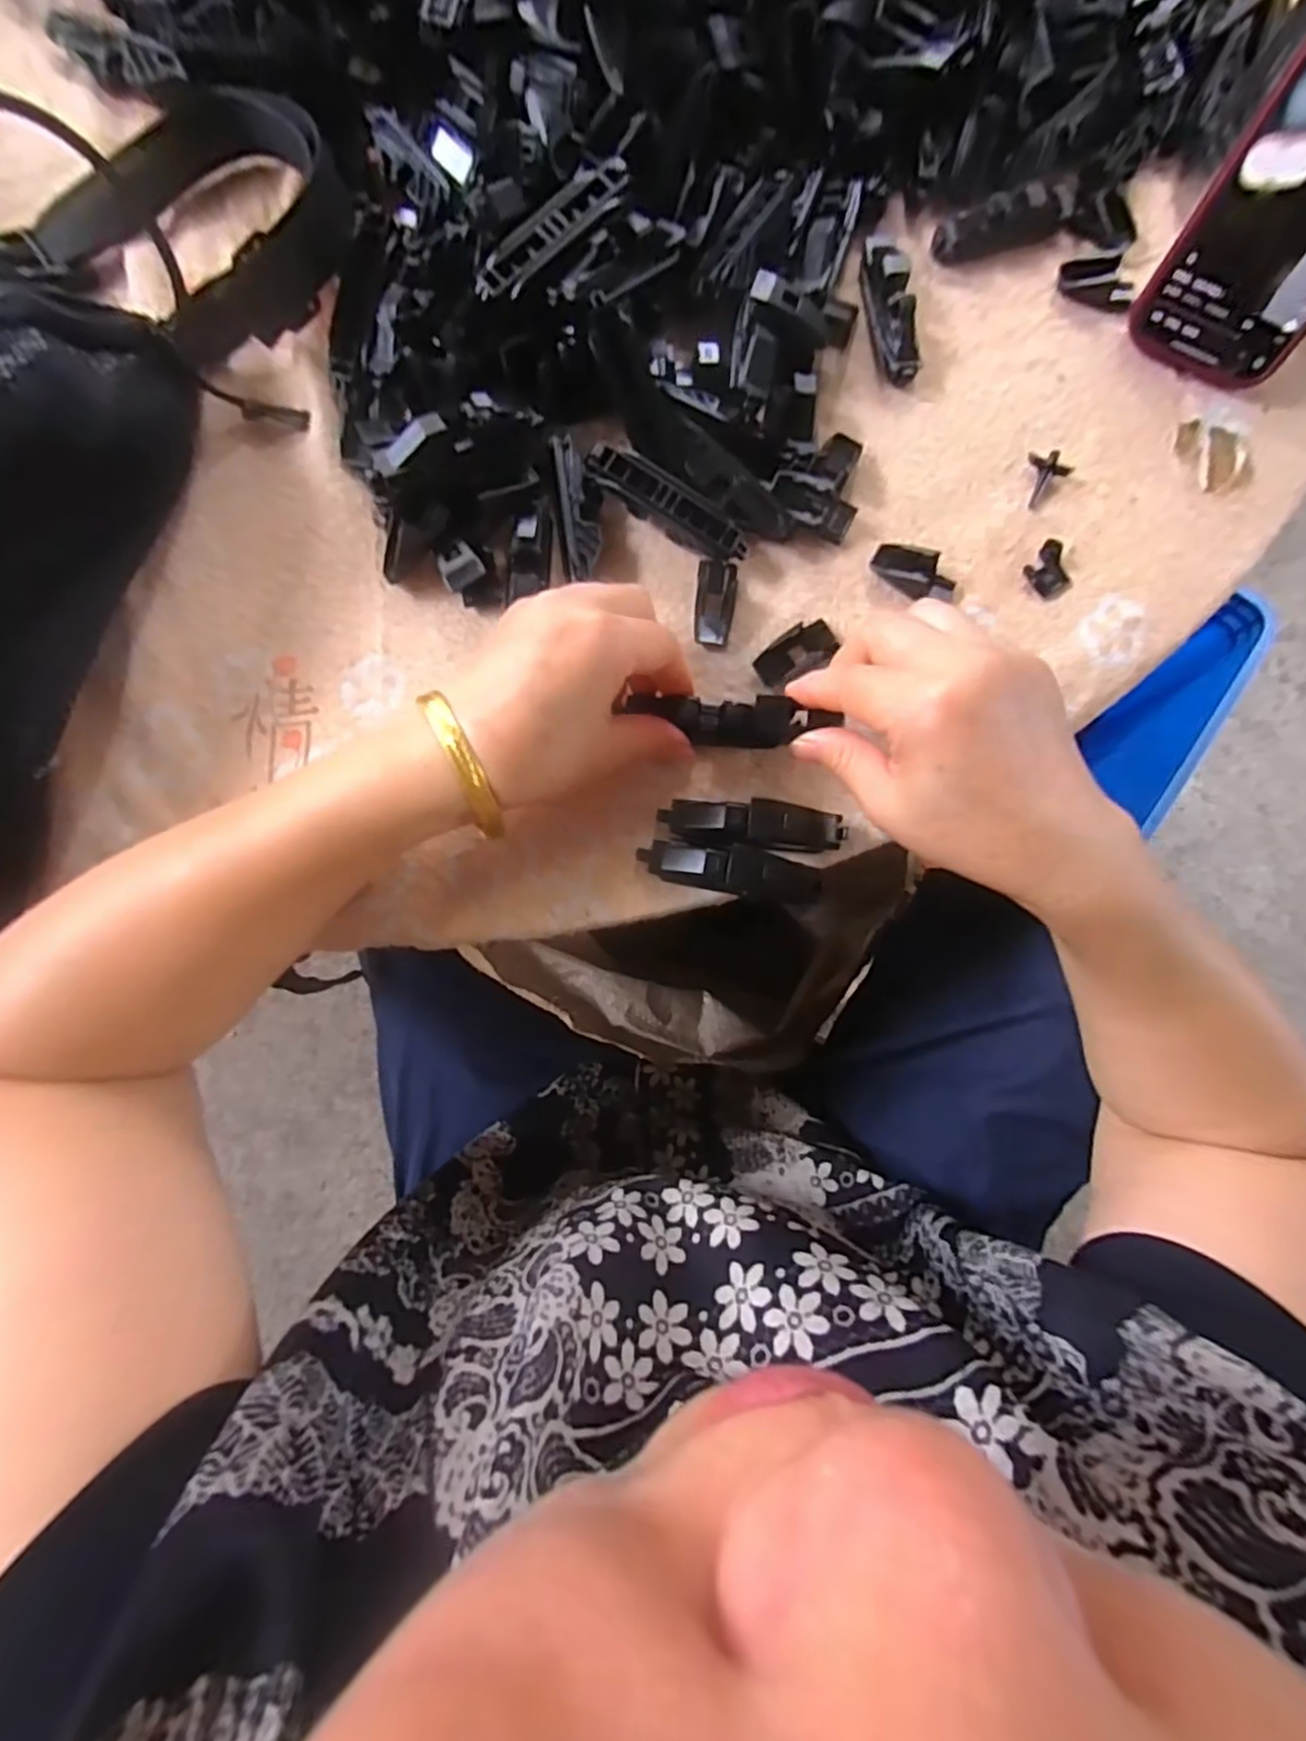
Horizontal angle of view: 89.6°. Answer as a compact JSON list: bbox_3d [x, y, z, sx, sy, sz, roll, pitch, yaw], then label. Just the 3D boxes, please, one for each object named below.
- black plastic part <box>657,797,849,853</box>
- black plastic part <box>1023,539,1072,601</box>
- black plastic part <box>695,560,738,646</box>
[{"bbox_3d":[0.045,-0.022,0.291,0.080,0.019,0.023,2,84,-7],"label":"black plastic part"},{"bbox_3d":[0.192,-0.144,0.318,0.020,0.007,0.024,-38,90,-9],"label":"black plastic part"},{"bbox_3d":[0.030,-0.125,0.308,0.018,0.004,0.038,5,84,-7],"label":"black plastic part"}]

